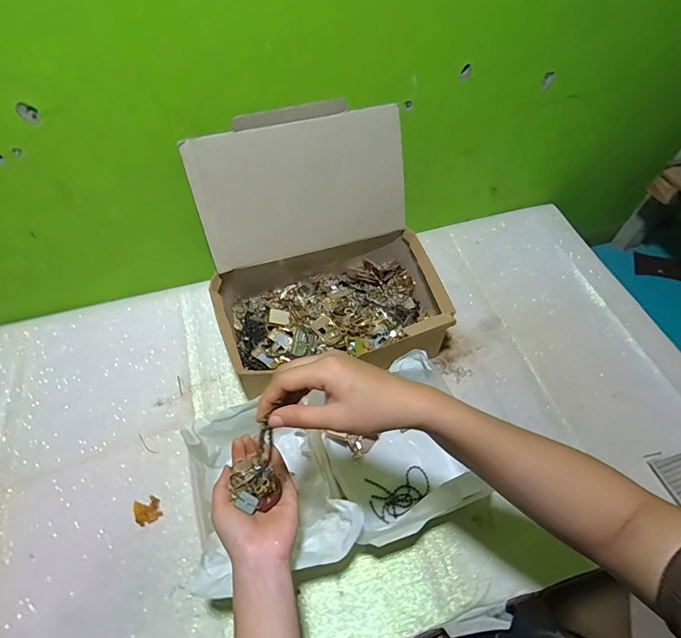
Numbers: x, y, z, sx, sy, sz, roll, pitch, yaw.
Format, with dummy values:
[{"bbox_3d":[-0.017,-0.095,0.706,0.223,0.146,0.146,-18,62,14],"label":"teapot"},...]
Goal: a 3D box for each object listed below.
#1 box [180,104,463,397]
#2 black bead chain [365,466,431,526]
[{"bbox_3d":[-0.024,-0.083,0.605,0.333,0.270,0.303,-14,59,-9],"label":"box"},{"bbox_3d":[0.082,0.236,0.553,0.084,0.006,0.056,-12,58,-8],"label":"black bead chain"}]

